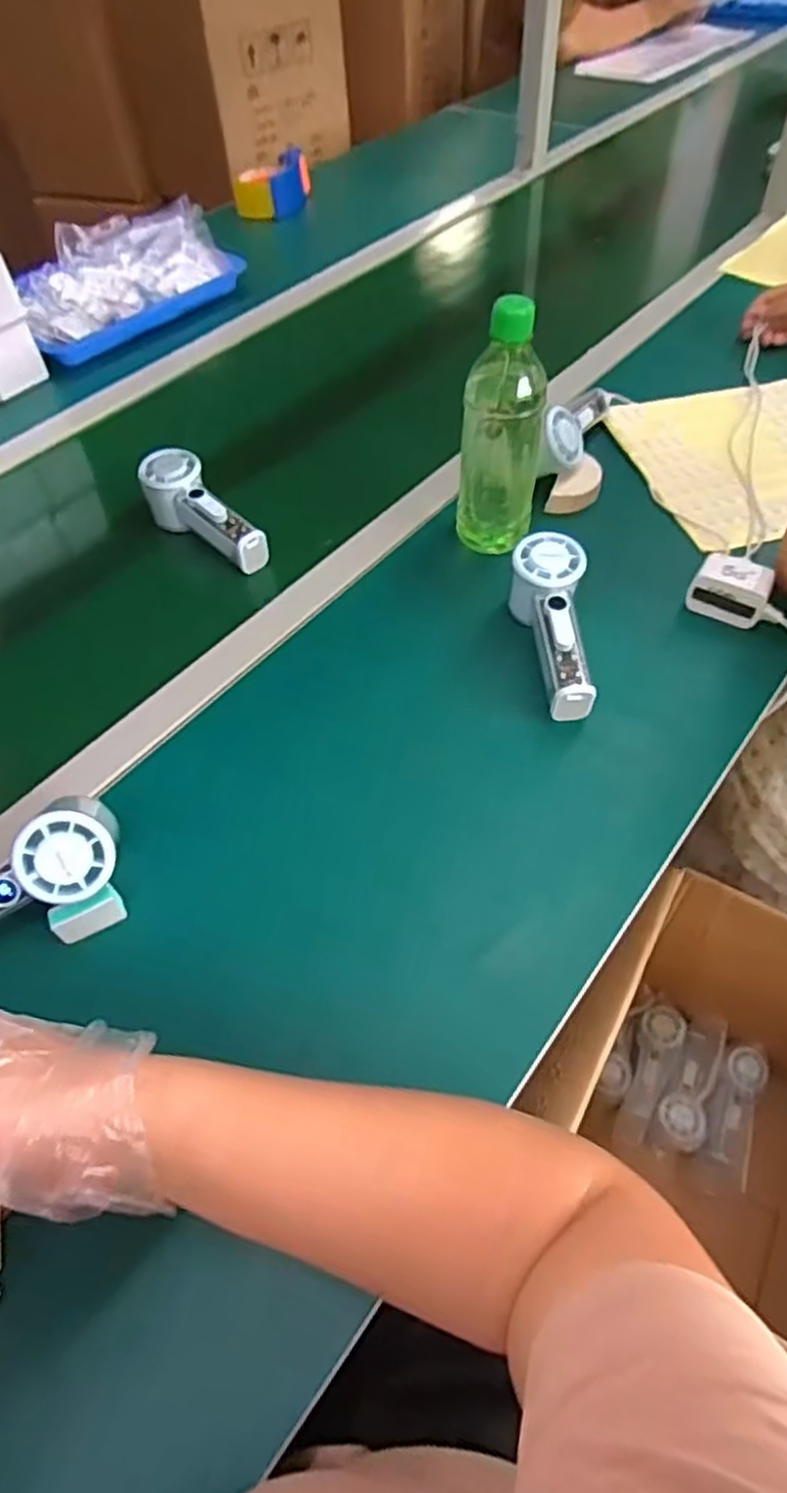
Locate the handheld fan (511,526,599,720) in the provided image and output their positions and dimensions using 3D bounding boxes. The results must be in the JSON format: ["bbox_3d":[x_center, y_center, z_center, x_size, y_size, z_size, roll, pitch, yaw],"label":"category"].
[{"bbox_3d":[0.129,-0.093,0.584,0.053,0.053,0.157,-5,68,0],"label":"handheld fan"}]

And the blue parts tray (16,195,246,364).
[{"bbox_3d":[-0.367,-0.634,0.983,0.312,0.079,0.180,-38,60,-22],"label":"blue parts tray"}]

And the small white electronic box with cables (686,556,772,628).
[{"bbox_3d":[0.283,-0.130,0.611,0.059,0.041,0.041,27,60,22],"label":"small white electronic box with cables"}]

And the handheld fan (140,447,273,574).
[{"bbox_3d":[-0.176,-0.219,0.698,0.150,0.057,0.056,40,64,11],"label":"handheld fan"}]

